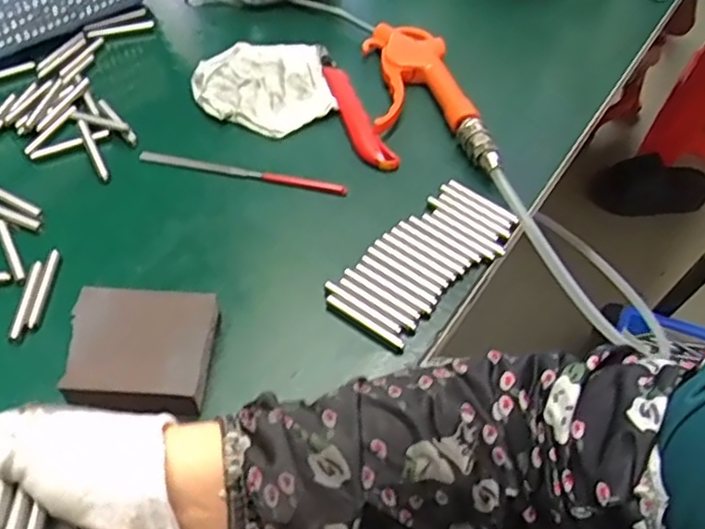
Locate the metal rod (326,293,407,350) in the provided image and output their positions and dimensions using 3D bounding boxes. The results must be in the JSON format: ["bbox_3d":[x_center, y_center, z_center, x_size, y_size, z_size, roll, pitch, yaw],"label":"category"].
[{"bbox_3d":[0.008,0.036,0.420,0.058,0.004,0.006,32,58,21],"label":"metal rod"}]

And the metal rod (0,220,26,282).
[{"bbox_3d":[-0.228,-0.011,0.446,0.008,0.004,0.059,-24,57,-20],"label":"metal rod"}]

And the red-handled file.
[{"bbox_3d":[-0.082,-0.069,0.501,0.158,0.006,0.011,11,53,6],"label":"red-handled file"}]

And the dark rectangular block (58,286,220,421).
[{"bbox_3d":[-0.122,0.052,0.389,0.079,0.030,0.075,2,52,-1],"label":"dark rectangular block"}]

